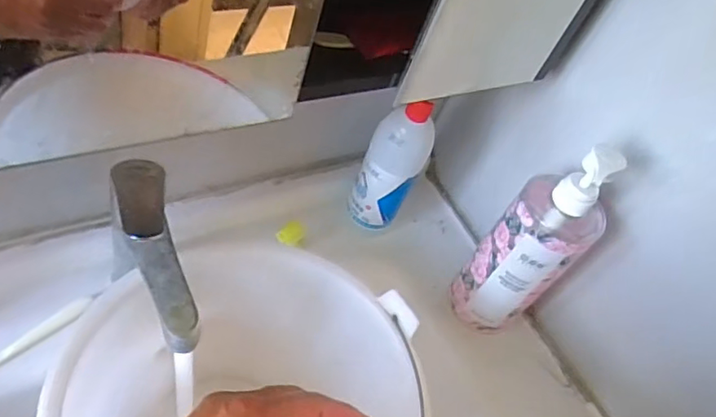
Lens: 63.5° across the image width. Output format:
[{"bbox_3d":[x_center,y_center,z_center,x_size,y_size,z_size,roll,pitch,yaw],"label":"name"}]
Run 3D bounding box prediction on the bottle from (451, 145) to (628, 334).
[{"bbox_3d":[0.173,0.040,0.588,0.090,0.263,0.088,36,57,20],"label":"bottle"}]

